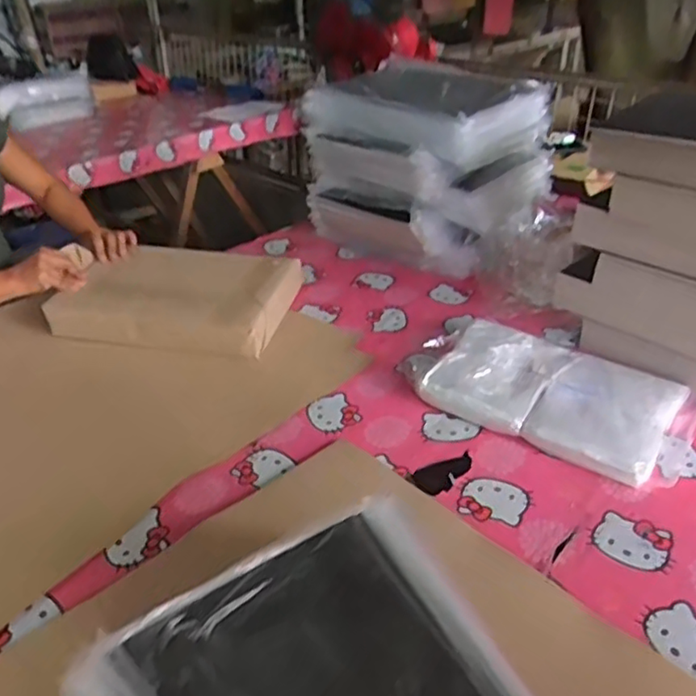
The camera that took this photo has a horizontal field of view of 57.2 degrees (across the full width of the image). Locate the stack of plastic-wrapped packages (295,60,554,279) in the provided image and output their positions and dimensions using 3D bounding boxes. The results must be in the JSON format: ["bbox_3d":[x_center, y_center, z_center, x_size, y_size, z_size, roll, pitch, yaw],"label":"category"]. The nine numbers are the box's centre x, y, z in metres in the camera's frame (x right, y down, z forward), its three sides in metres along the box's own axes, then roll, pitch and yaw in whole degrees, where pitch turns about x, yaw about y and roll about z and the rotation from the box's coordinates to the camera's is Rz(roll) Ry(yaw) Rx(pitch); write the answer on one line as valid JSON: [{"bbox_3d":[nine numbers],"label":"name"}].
[{"bbox_3d":[0.155,-0.379,1.276,0.383,0.284,0.338,23,40,31],"label":"stack of plastic-wrapped packages"}]

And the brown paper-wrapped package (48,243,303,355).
[{"bbox_3d":[-0.297,-0.093,1.128,0.392,0.098,0.247,6,34,11],"label":"brown paper-wrapped package"}]

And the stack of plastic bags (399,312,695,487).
[{"bbox_3d":[0.282,0.050,0.928,0.396,0.044,0.238,21,39,29],"label":"stack of plastic bags"}]

